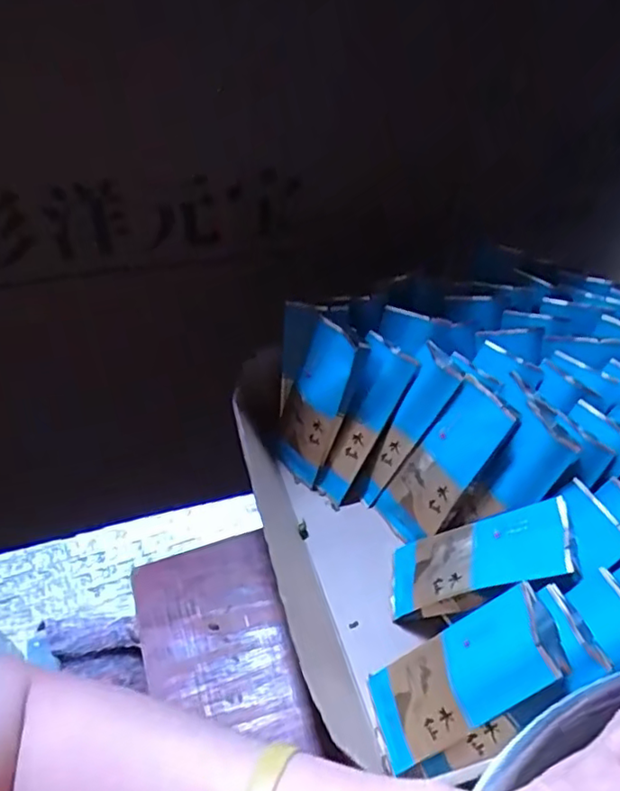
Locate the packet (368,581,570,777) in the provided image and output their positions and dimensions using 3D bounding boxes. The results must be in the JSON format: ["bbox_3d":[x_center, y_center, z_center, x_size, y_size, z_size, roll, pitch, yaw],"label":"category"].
[{"bbox_3d":[0.082,0.160,0.340,0.023,0.126,0.054,22,35,-36],"label":"packet"}]

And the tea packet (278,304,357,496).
[{"bbox_3d":[0.004,0.003,0.477,0.061,0.138,0.024,16,16,34],"label":"tea packet"}]

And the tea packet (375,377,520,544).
[{"bbox_3d":[0.095,0.052,0.434,0.012,0.125,0.049,9,31,-47],"label":"tea packet"}]

